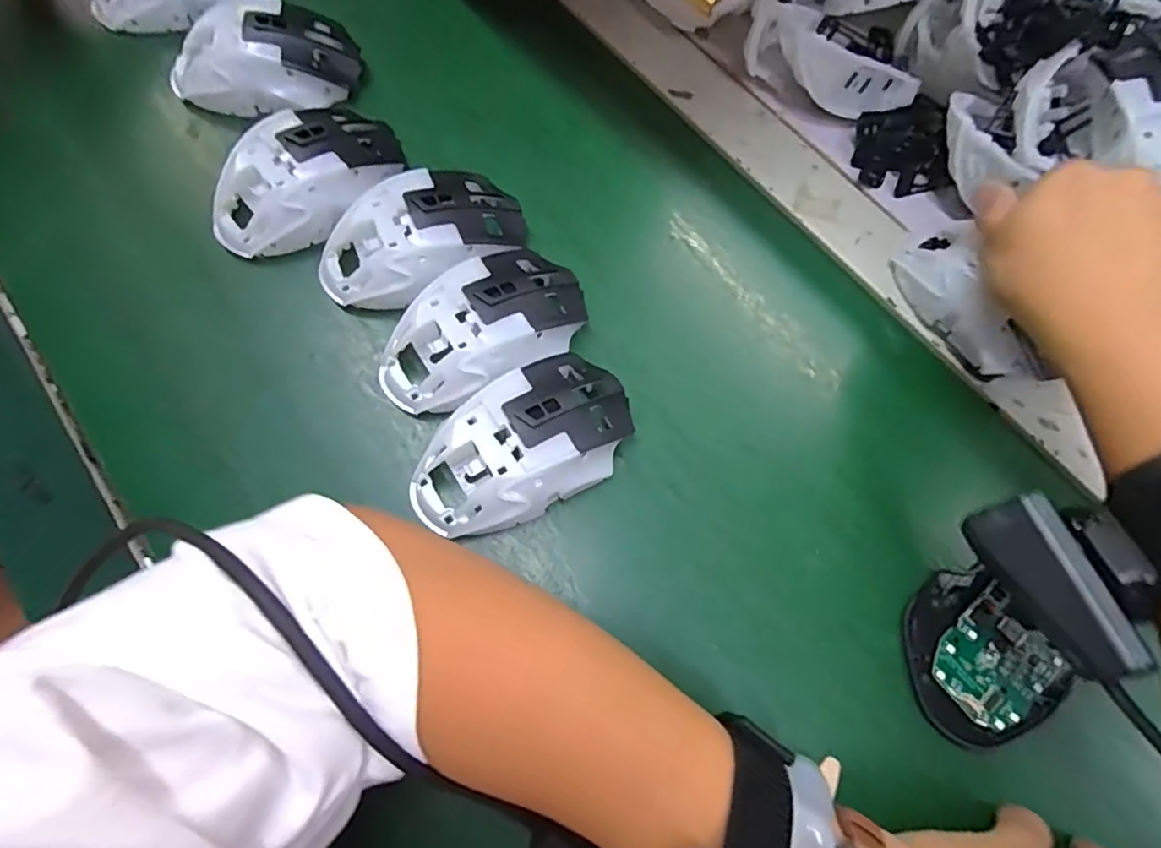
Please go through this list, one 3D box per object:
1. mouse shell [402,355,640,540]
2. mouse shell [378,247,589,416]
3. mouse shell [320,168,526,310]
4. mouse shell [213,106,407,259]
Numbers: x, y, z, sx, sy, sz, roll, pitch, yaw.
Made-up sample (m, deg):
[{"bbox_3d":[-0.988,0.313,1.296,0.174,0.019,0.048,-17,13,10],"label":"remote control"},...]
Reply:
[{"bbox_3d":[-0.026,0.013,0.279,0.112,0.043,0.059,-36,71,-14],"label":"mouse shell"},{"bbox_3d":[-0.048,-0.048,0.296,0.112,0.037,0.059,-42,72,-16],"label":"mouse shell"},{"bbox_3d":[-0.087,-0.104,0.311,0.111,0.031,0.060,-25,68,-10],"label":"mouse shell"},{"bbox_3d":[-0.153,-0.141,0.320,0.056,0.032,0.111,35,71,15],"label":"mouse shell"}]

